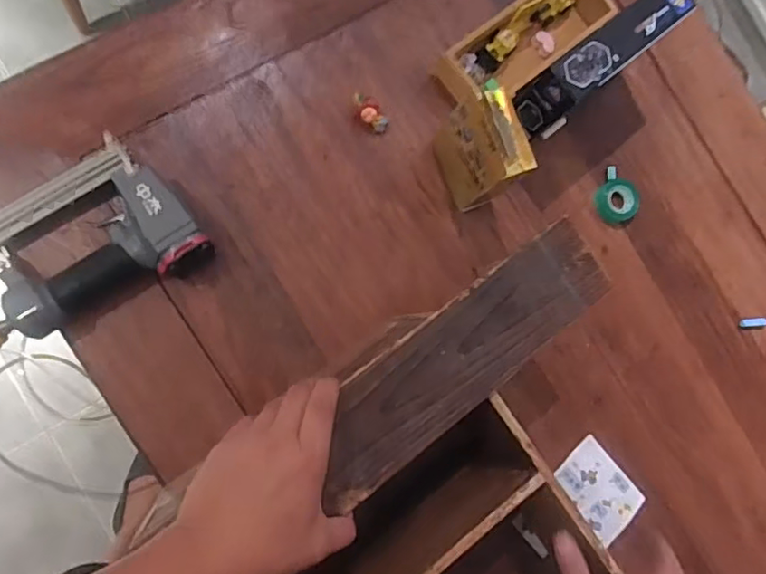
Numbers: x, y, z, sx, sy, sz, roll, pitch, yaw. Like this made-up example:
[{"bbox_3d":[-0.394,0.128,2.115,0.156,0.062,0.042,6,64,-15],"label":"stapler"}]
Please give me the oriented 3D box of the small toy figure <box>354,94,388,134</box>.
[{"bbox_3d":[-0.015,-0.199,0.666,0.047,0.038,0.022,39,79,-5],"label":"small toy figure"}]

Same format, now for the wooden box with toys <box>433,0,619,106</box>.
[{"bbox_3d":[0.173,-0.300,0.705,0.235,0.049,0.087,-39,94,-12],"label":"wooden box with toys"}]

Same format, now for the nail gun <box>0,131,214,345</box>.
[{"bbox_3d":[-0.322,-0.033,0.568,0.266,0.059,0.148,-30,92,-12],"label":"nail gun"}]

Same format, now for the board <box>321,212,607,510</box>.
[{"bbox_3d":[0.066,0.055,0.482,0.299,0.008,0.083,-39,92,-14],"label":"board"}]

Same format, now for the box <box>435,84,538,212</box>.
[{"bbox_3d":[0.104,-0.145,0.625,0.058,0.151,0.099,-18,89,-13],"label":"box"}]

